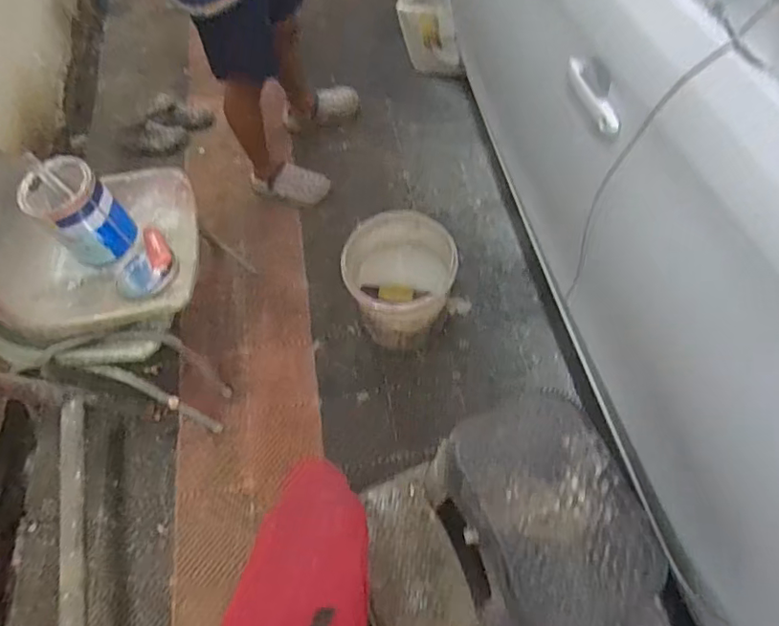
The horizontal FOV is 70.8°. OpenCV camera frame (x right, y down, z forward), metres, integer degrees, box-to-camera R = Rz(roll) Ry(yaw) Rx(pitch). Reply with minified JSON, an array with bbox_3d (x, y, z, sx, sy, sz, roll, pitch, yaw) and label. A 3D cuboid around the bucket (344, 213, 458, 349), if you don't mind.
[{"bbox_3d":[0.032,-0.073,1.597,0.324,0.306,0.344,-15,61,-5],"label":"bucket"}]

